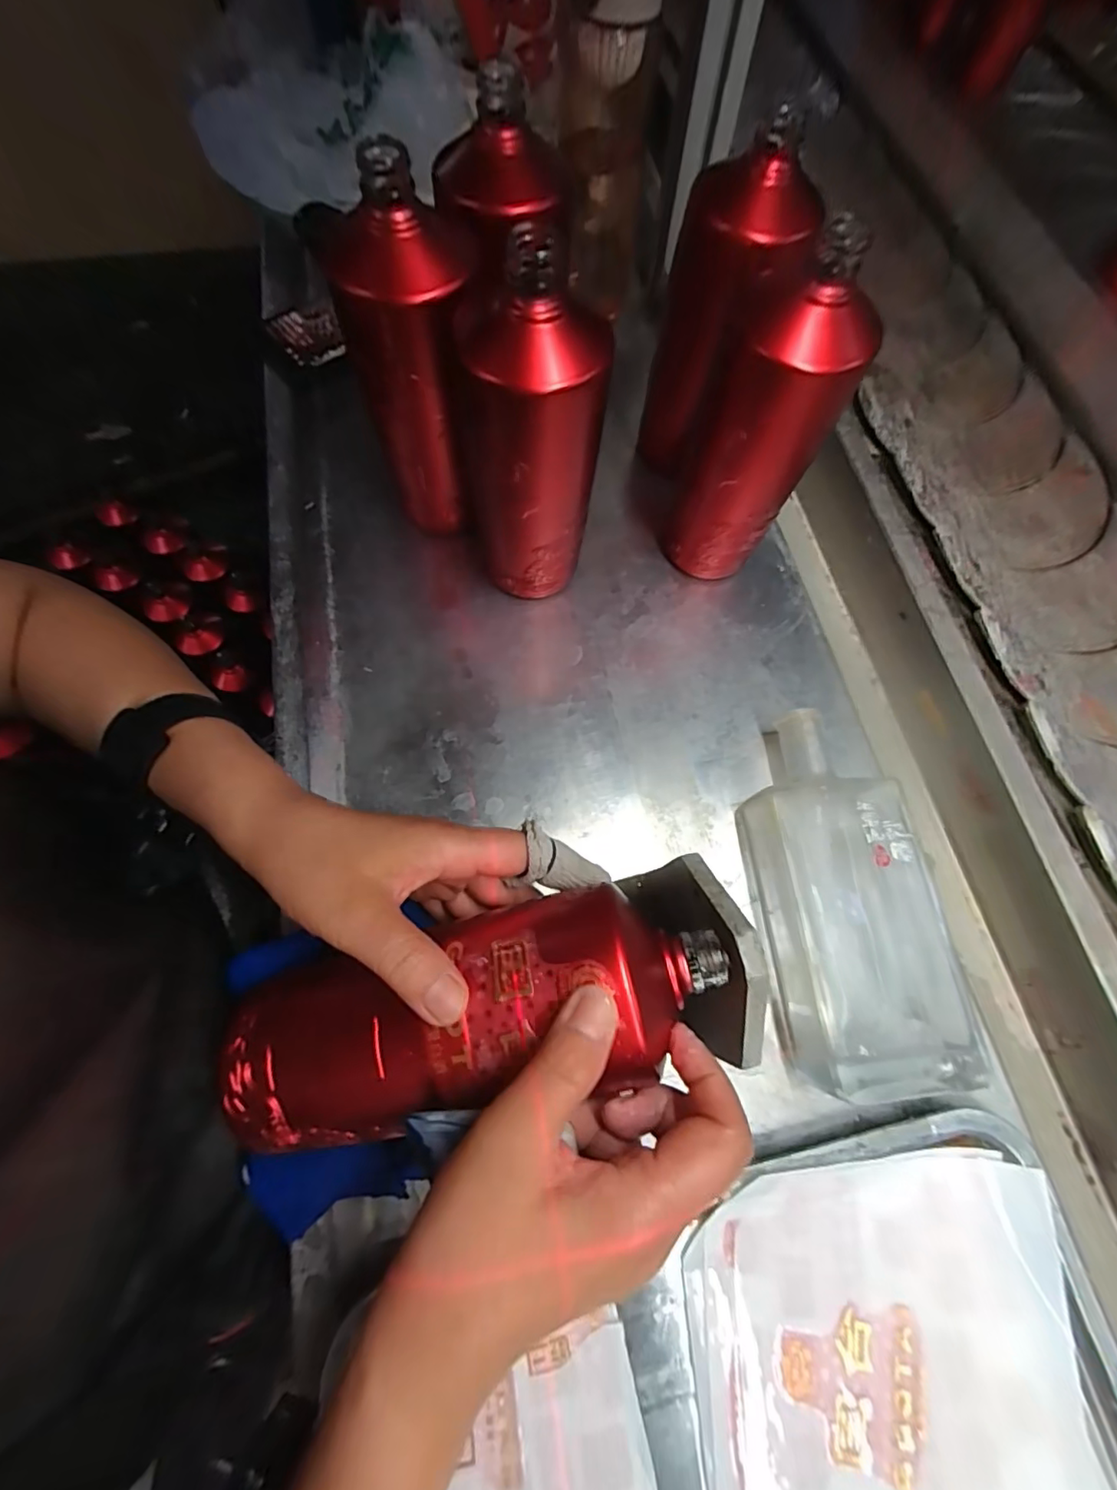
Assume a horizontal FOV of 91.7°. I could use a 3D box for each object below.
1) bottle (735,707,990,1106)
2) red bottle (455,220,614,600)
[{"bbox_3d":[0.172,0.086,0.333,0.098,0.041,0.224,-6,70,-2],"label":"bottle"},{"bbox_3d":[-0.016,-0.167,0.331,0.081,0.208,0.071,-8,70,-3],"label":"red bottle"}]

